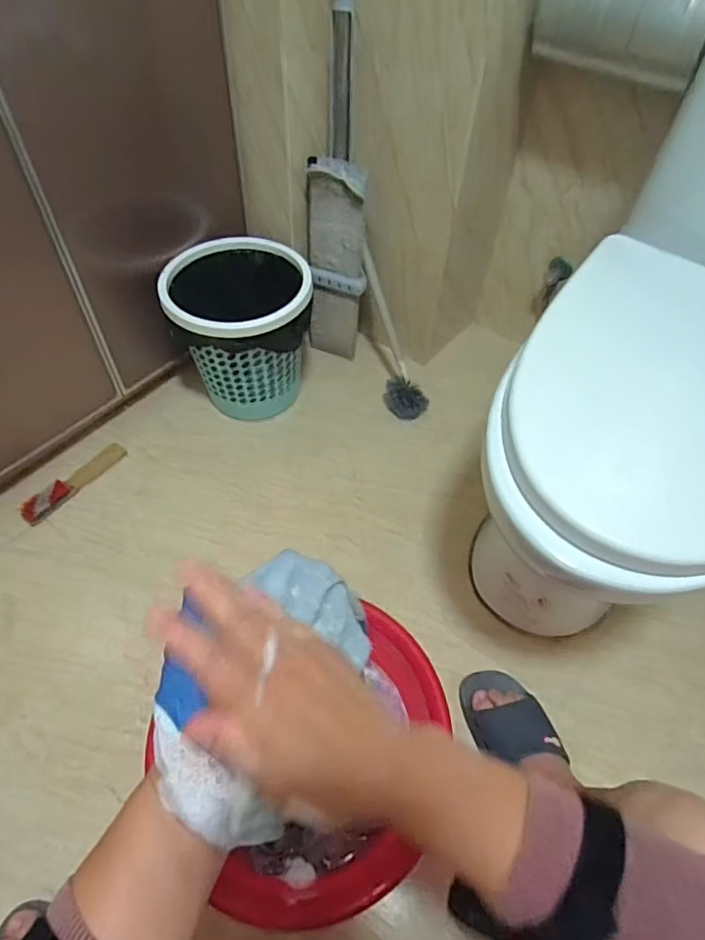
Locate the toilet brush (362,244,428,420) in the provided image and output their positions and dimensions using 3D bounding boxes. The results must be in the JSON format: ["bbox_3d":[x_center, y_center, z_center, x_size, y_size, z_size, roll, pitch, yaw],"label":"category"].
[{"bbox_3d":[0.084,-0.278,1.111,0.077,0.079,0.352,-14,92,-12],"label":"toilet brush"}]

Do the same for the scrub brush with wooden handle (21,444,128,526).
[{"bbox_3d":[-0.526,0.020,1.013,0.047,0.025,0.211,35,61,21],"label":"scrub brush with wooden handle"}]

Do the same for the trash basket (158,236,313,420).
[{"bbox_3d":[-0.214,-0.265,1.071,0.249,0.283,0.226,-7,54,-9],"label":"trash basket"}]

